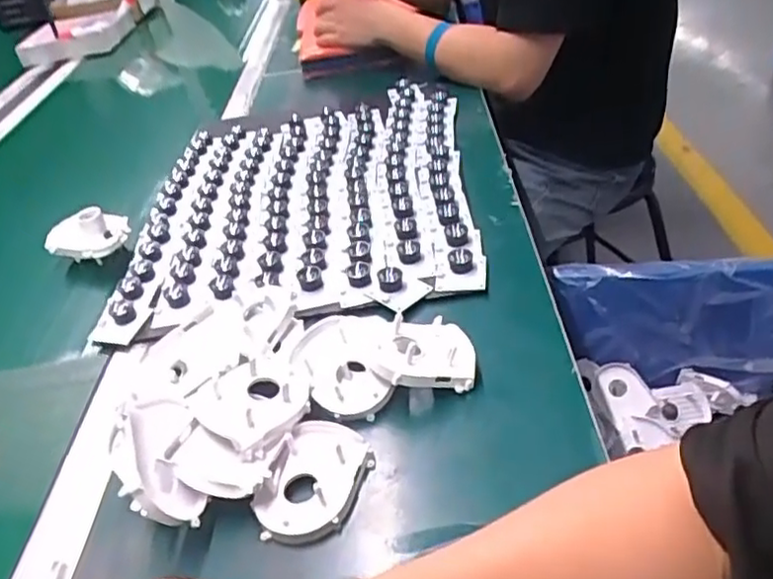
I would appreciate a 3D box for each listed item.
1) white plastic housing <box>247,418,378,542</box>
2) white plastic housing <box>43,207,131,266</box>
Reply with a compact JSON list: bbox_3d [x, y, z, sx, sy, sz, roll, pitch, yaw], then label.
[{"bbox_3d":[-0.049,0.126,0.445,0.060,0.018,0.085,7,41,23],"label":"white plastic housing"},{"bbox_3d":[-0.314,-0.057,0.691,0.085,0.033,0.063,-20,38,-11],"label":"white plastic housing"}]

